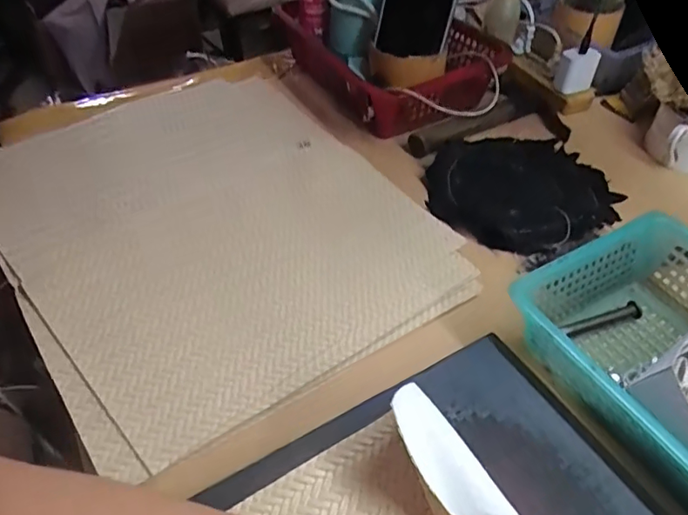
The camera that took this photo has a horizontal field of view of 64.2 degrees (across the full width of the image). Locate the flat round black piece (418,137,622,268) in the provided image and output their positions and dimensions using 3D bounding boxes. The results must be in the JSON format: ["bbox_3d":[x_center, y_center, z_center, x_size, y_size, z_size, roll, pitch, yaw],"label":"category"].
[{"bbox_3d":[0.175,-0.071,0.545,0.178,0.018,0.172,0,47,0],"label":"flat round black piece"}]

